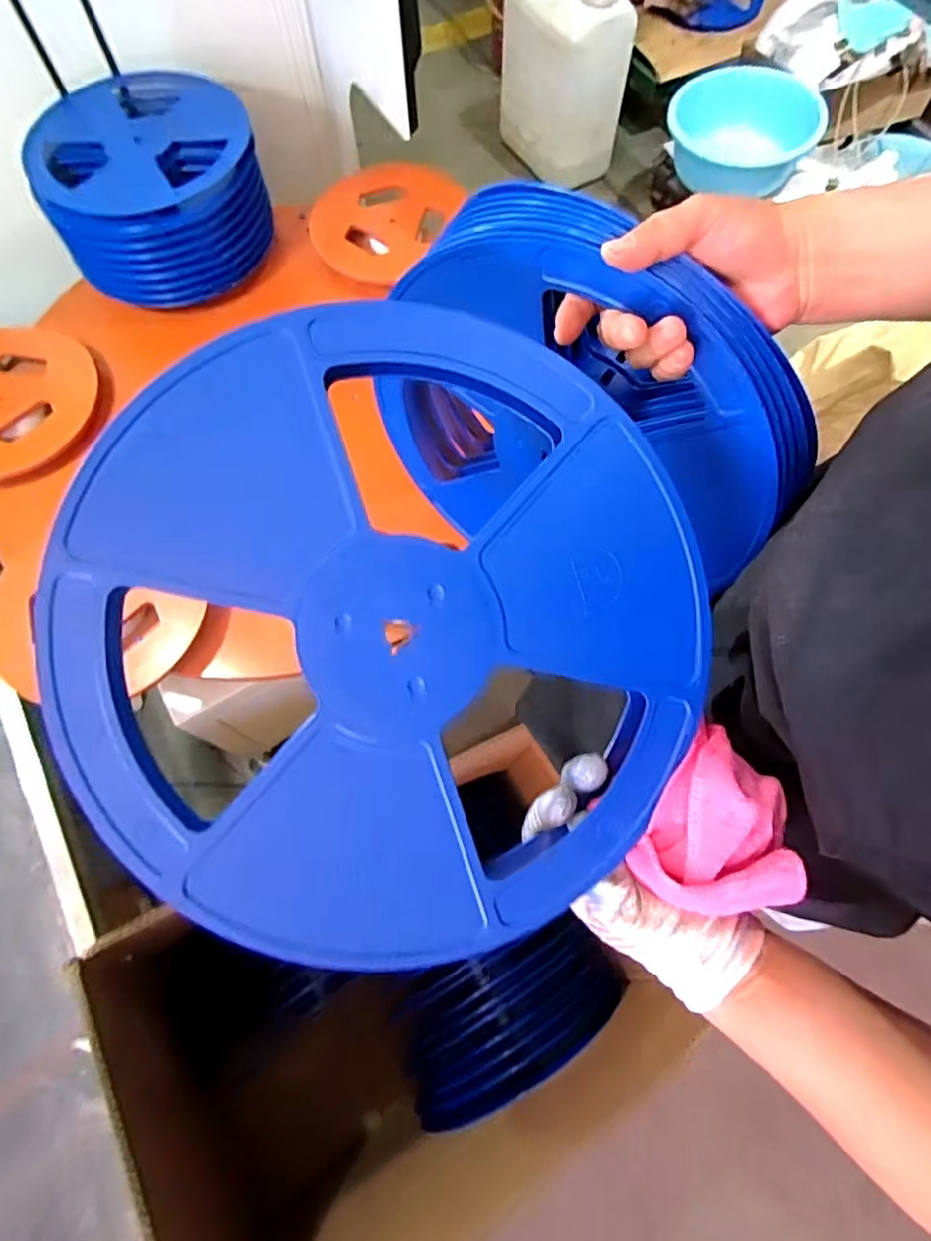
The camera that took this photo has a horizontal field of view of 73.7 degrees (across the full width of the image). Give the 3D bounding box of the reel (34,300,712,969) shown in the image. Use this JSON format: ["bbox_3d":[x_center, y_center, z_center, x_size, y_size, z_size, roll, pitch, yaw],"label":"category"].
[{"bbox_3d":[-0.035,0.005,0.316,0.313,0.017,0.318,0,90,-8],"label":"reel"}]

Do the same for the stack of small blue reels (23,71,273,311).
[{"bbox_3d":[-0.489,-0.685,0.986,0.320,0.159,0.306,-22,71,-9],"label":"stack of small blue reels"}]

